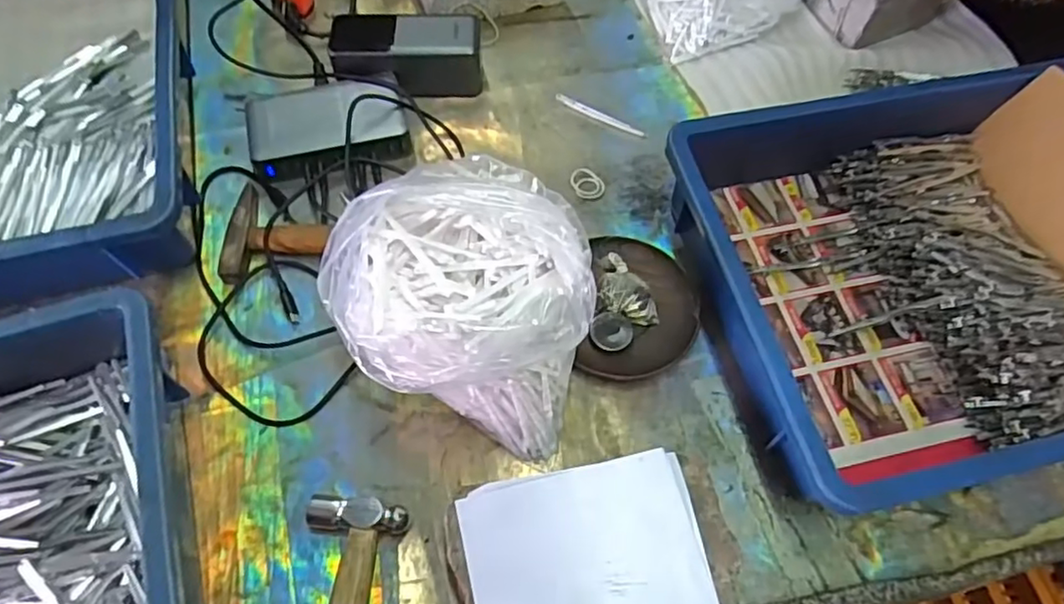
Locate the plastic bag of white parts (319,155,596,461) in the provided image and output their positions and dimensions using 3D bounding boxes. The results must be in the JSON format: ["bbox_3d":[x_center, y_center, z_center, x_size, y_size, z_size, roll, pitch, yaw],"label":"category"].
[{"bbox_3d":[-0.044,0.003,0.398,0.158,0.139,0.124,16,62,7],"label":"plastic bag of white parts"}]

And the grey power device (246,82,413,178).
[{"bbox_3d":[-0.172,-0.147,0.539,0.127,0.028,0.079,-15,63,-10],"label":"grey power device"}]

